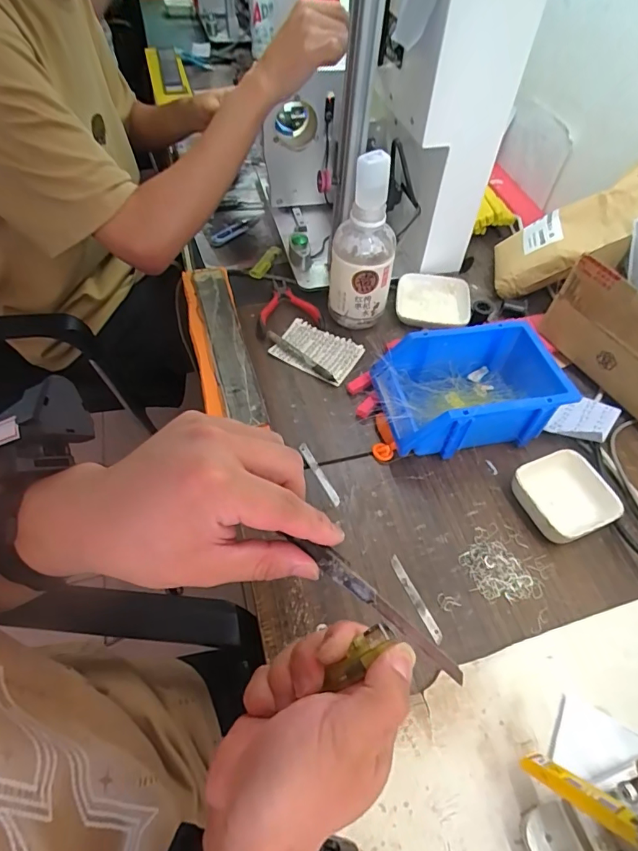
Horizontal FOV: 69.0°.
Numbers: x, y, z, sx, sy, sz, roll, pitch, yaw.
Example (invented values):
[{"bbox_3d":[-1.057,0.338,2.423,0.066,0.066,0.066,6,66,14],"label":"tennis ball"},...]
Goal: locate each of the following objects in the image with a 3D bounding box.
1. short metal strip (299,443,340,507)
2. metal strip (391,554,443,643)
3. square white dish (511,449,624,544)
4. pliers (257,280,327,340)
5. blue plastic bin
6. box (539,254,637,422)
[{"bbox_3d":[0.000,0.051,0.491,0.011,0.004,0.079,-22,61,-21],"label":"short metal strip"},{"bbox_3d":[0.087,0.155,0.418,0.010,0.008,0.079,-20,58,-16],"label":"metal strip"},{"bbox_3d":[0.242,0.072,0.464,0.086,0.029,0.082,-17,57,-14],"label":"square white dish"},{"bbox_3d":[-0.047,-0.174,0.645,0.086,0.014,0.122,-8,55,-8],"label":"pliers"},{"bbox_3d":[0.165,-0.040,0.513,0.193,0.074,0.127,-7,55,-8],"label":"blue plastic bin"},{"bbox_3d":[0.384,-0.105,0.533,0.109,0.119,0.195,-21,58,-17],"label":"box"}]

